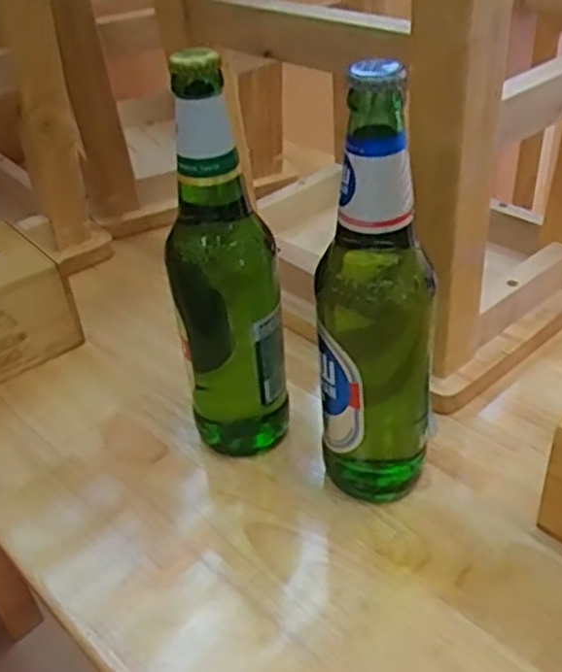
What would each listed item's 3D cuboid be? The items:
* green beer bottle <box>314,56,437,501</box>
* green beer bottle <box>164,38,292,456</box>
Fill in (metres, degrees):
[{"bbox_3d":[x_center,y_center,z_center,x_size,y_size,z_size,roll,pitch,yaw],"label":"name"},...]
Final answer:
[{"bbox_3d":[0.051,-0.013,0.406,0.065,0.260,0.064,-3,36,3],"label":"green beer bottle"},{"bbox_3d":[-0.037,-0.036,0.451,0.069,0.255,0.062,-9,36,-5],"label":"green beer bottle"}]

